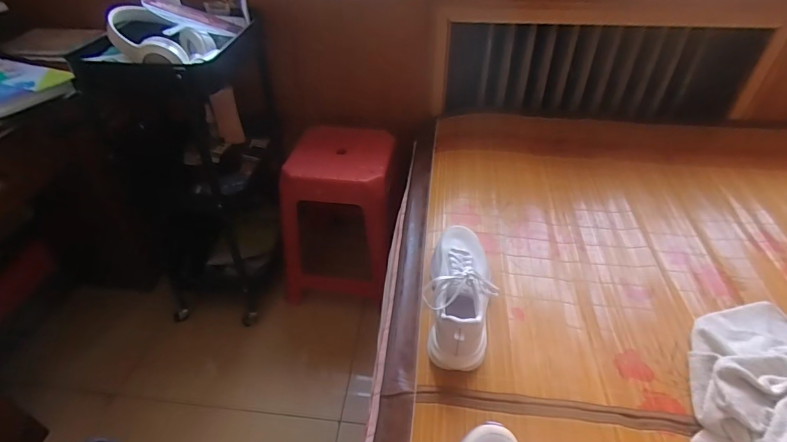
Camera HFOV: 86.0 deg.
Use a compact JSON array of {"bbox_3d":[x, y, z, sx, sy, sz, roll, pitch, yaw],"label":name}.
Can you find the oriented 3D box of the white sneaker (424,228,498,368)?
[{"bbox_3d":[0.108,0.103,0.669,0.102,0.103,0.273,7,41,9],"label":"white sneaker"}]

